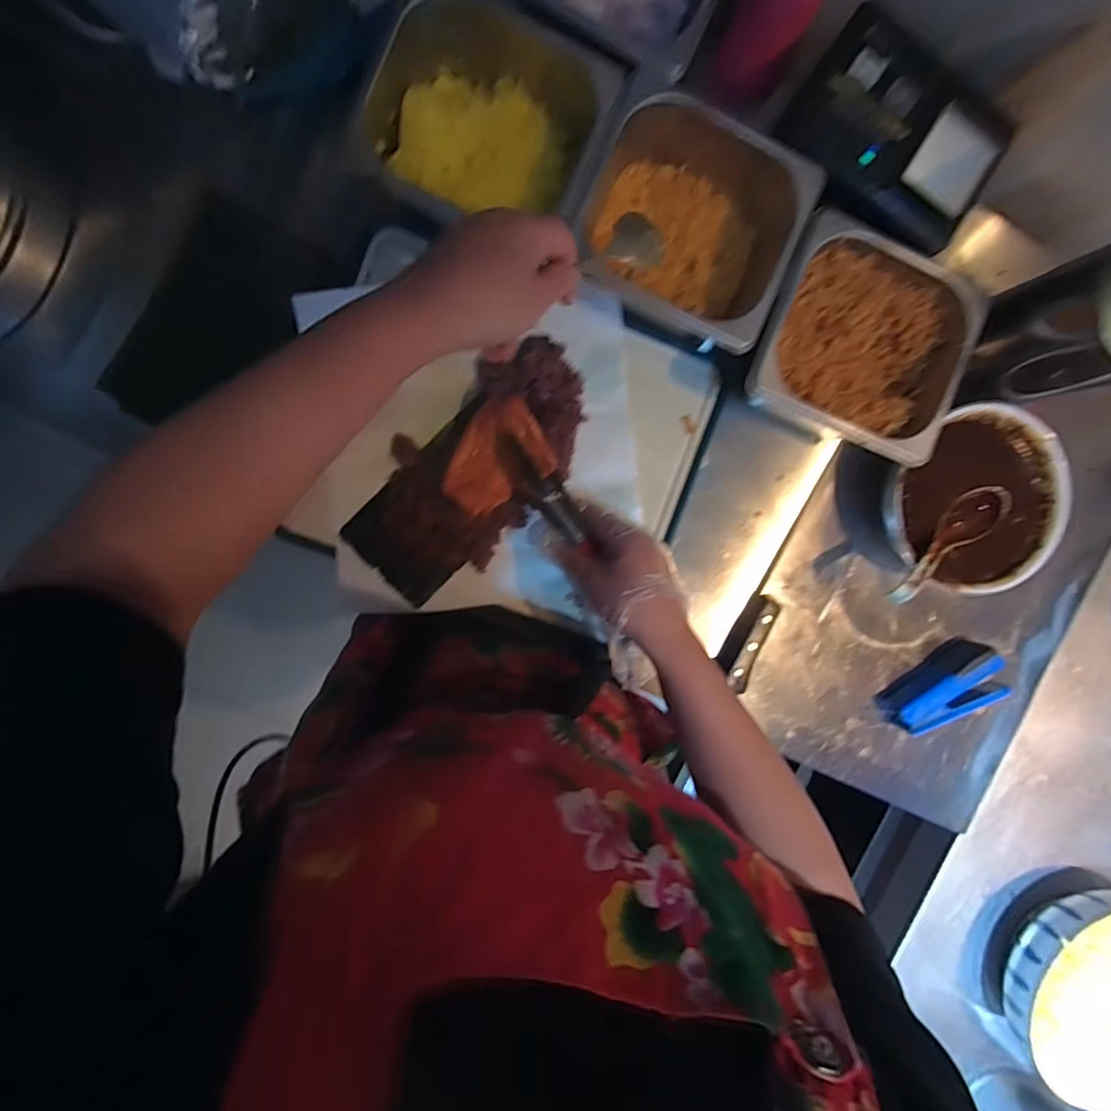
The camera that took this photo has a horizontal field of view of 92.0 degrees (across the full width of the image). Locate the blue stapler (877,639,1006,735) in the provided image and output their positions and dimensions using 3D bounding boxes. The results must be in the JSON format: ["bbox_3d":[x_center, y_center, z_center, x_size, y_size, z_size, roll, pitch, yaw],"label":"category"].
[{"bbox_3d":[0.412,0.139,0.567,0.130,0.047,0.063,-24,95,4],"label":"blue stapler"}]

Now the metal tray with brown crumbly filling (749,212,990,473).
[{"bbox_3d":[0.267,-0.185,0.480,0.171,0.085,0.164,22,97,-1],"label":"metal tray with brown crumbly filling"}]

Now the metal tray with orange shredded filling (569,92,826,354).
[{"bbox_3d":[0.114,-0.281,0.462,0.174,0.083,0.160,24,97,-1],"label":"metal tray with orange shredded filling"}]

